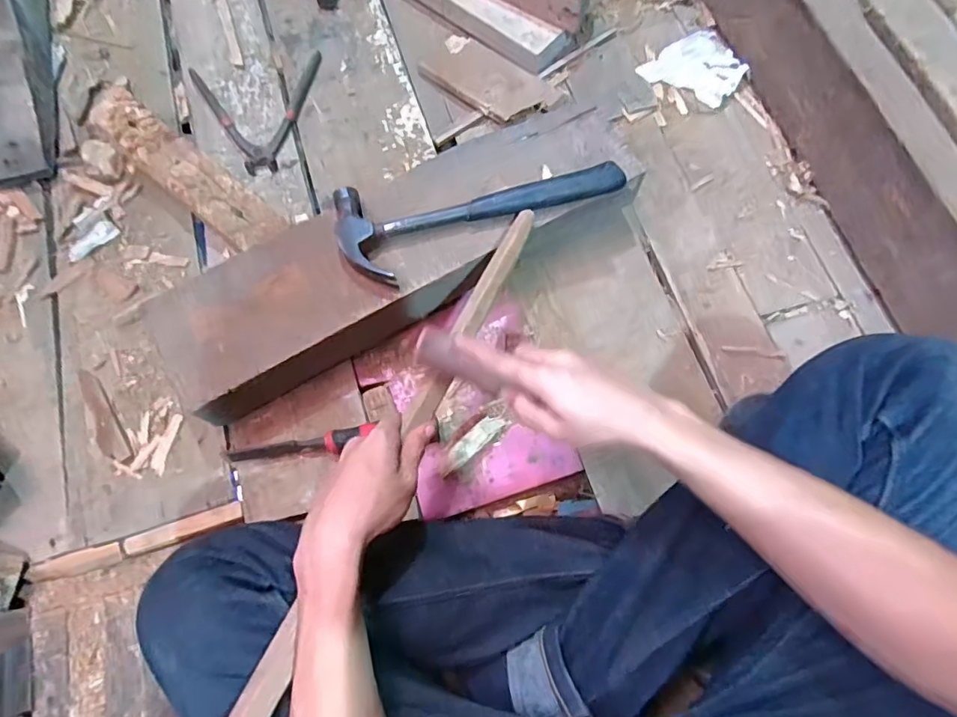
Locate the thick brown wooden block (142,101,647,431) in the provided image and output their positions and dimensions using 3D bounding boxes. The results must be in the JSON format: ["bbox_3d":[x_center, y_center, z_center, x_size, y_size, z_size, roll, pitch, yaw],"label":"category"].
[{"bbox_3d":[-0.083,-0.120,0.625,0.557,0.101,0.163,-27,74,-8],"label":"thick brown wooden block"}]

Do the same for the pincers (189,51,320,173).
[{"bbox_3d":[-0.301,-0.346,0.732,0.179,0.023,0.193,-13,72,-4],"label":"pincers"}]

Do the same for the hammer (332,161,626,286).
[{"bbox_3d":[0.000,-0.175,0.584,0.311,0.033,0.120,-21,73,-5],"label":"hammer"}]

